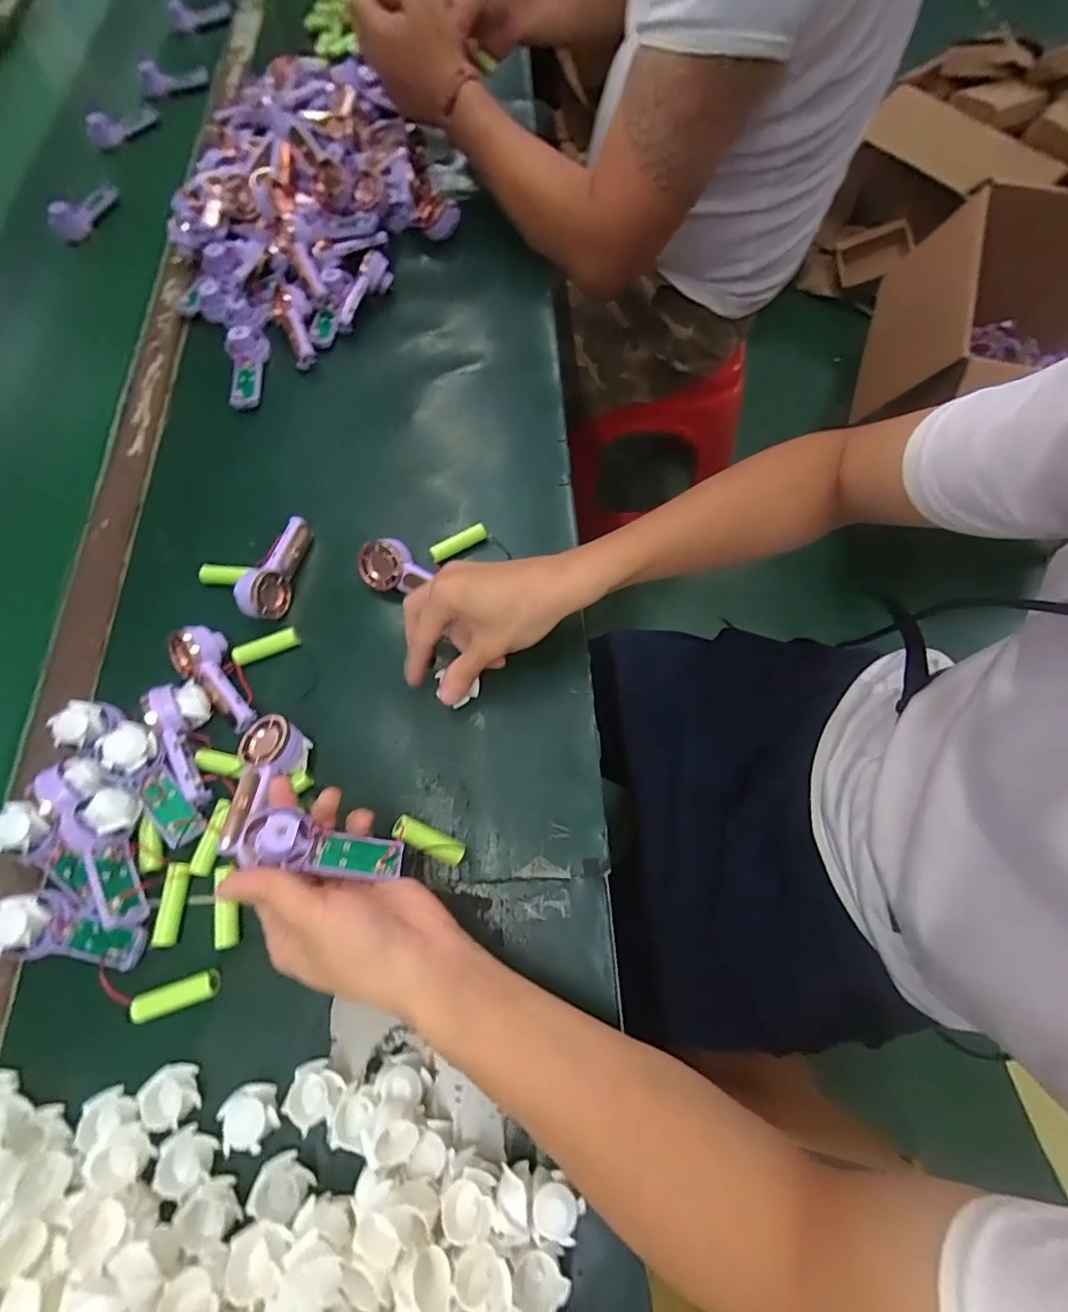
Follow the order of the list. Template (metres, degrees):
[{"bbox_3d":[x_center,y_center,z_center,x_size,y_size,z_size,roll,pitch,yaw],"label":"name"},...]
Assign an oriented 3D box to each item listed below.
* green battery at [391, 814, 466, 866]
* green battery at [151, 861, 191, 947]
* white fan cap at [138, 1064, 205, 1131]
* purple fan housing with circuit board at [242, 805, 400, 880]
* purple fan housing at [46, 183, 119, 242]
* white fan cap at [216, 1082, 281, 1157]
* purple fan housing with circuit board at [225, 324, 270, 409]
[{"bbox_3d":[-0.067,0.125,0.368,0.054,0.016,0.016,37,69,-26],"label":"green battery"},{"bbox_3d":[-0.243,0.167,0.369,0.014,0.015,0.051,0,68,3],"label":"green battery"},{"bbox_3d":[-0.218,0.264,0.329,0.028,0.012,0.032,-24,69,-7],"label":"white fan cap"},{"bbox_3d":[-0.124,0.116,0.329,0.091,0.024,0.027,22,66,-27],"label":"purple fan housing with circuit board"},{"bbox_3d":[-0.551,-0.550,0.668,0.038,0.033,0.088,18,70,9],"label":"purple fan housing"},{"bbox_3d":[-0.168,0.273,0.324,0.031,0.008,0.033,-1,68,2],"label":"white fan cap"},{"bbox_3d":[-0.292,-0.288,0.551,0.037,0.020,0.087,-2,81,2],"label":"purple fan housing with circuit board"}]

